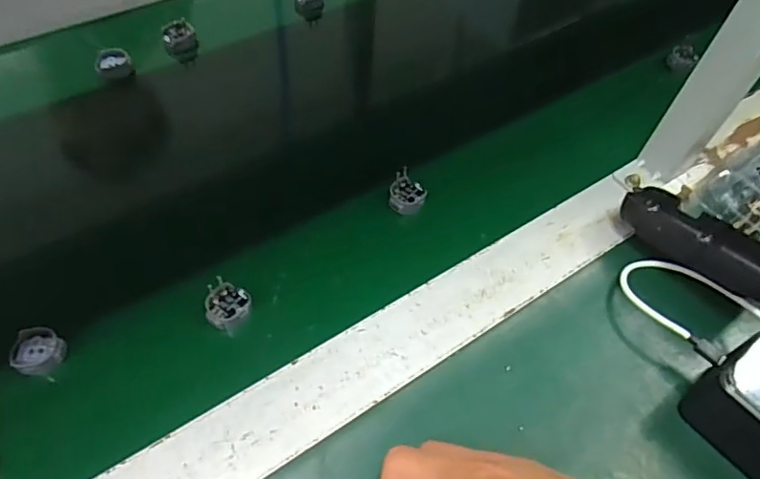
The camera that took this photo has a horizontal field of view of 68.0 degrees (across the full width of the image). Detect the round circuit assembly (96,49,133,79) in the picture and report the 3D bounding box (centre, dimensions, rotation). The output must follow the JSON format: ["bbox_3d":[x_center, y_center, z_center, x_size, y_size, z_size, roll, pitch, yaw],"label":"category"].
[{"bbox_3d":[-0.231,-0.154,0.491,0.027,0.011,0.031,-22,60,-18],"label":"round circuit assembly"}]

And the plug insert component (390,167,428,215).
[{"bbox_3d":[0.022,-0.036,0.432,0.027,0.018,0.035,10,56,2],"label":"plug insert component"}]

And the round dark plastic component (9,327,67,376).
[{"bbox_3d":[-0.209,0.069,0.344,0.028,0.010,0.027,2,56,-3],"label":"round dark plastic component"}]

